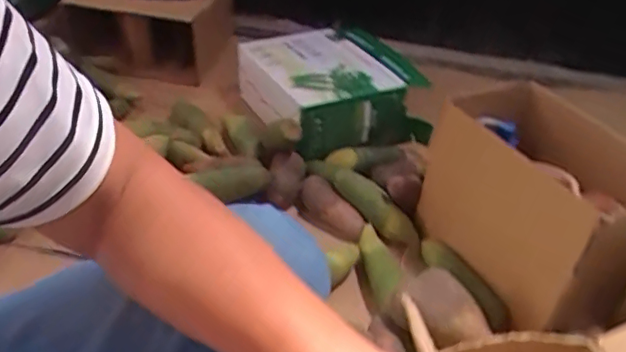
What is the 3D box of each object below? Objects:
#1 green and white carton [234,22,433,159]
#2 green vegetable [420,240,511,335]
[{"bbox_3d":[0.029,-0.210,1.320,0.314,0.154,0.389,-10,38,-23],"label":"green and white carton"},{"bbox_3d":[0.252,0.170,0.963,0.039,0.048,0.212,-12,39,-25],"label":"green vegetable"}]

